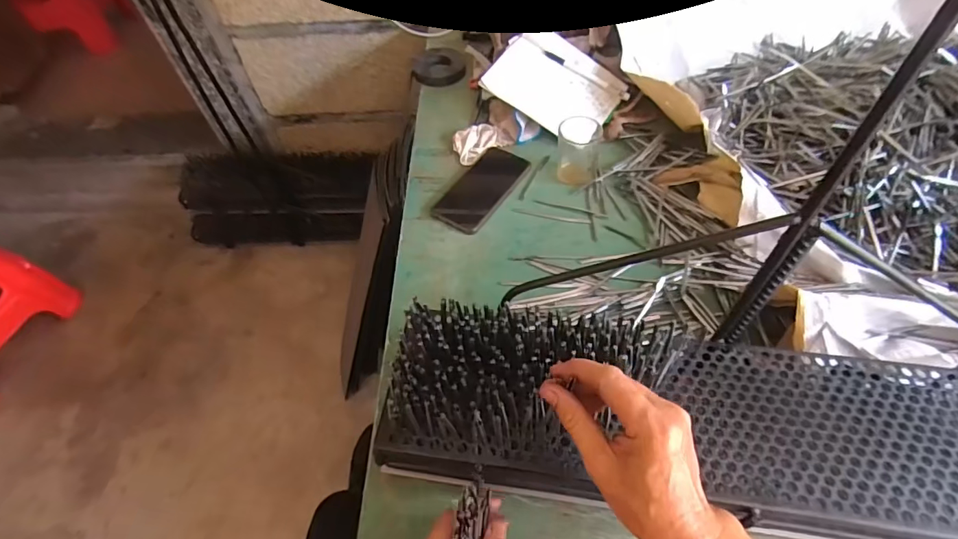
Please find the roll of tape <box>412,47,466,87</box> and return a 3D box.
[{"bbox_3d":[-0.071,-0.374,0.840,0.087,0.021,0.082,18,58,17],"label":"roll of tape"}]

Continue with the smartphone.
[{"bbox_3d":[0.006,-0.120,0.666,0.079,0.004,0.164,25,60,21],"label":"smartphone"}]

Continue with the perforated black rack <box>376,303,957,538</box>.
[{"bbox_3d":[0.216,0.131,0.386,0.584,0.071,0.148,7,59,3],"label":"perforated black rack"}]

